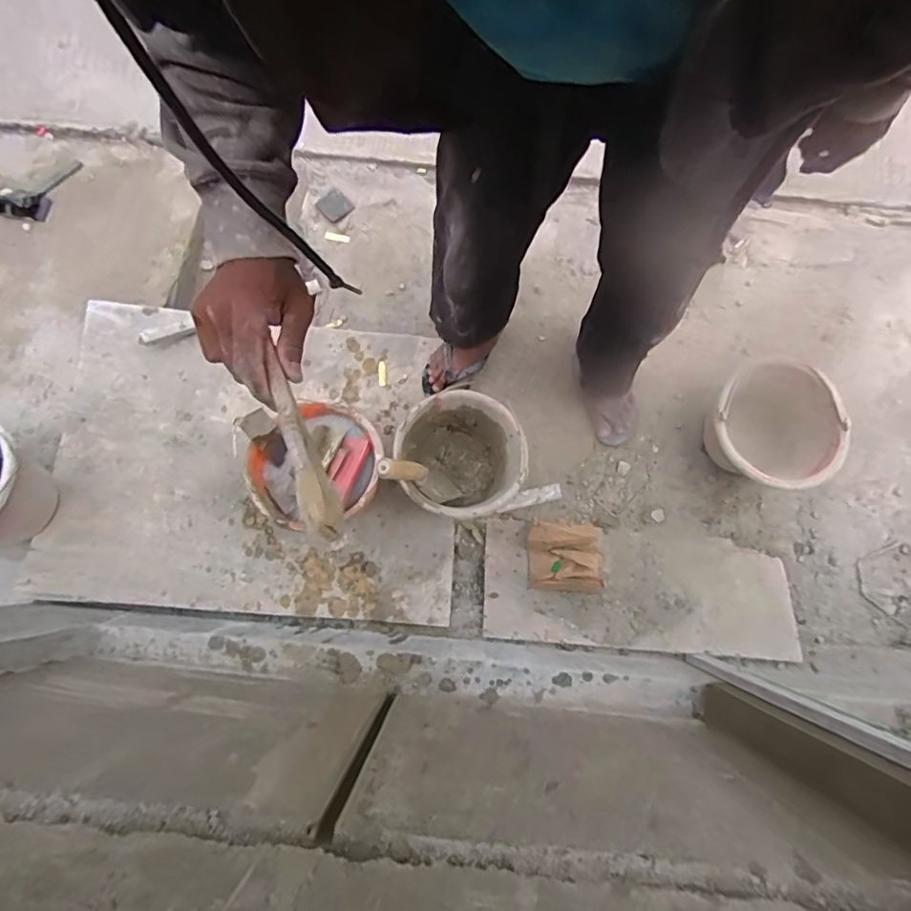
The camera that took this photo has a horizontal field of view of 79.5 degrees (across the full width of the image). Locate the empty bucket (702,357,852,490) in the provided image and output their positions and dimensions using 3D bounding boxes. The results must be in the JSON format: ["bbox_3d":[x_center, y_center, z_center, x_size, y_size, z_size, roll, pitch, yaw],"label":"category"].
[{"bbox_3d":[0.608,-0.050,1.066,0.228,0.142,0.237,0,78,0],"label":"empty bucket"}]

